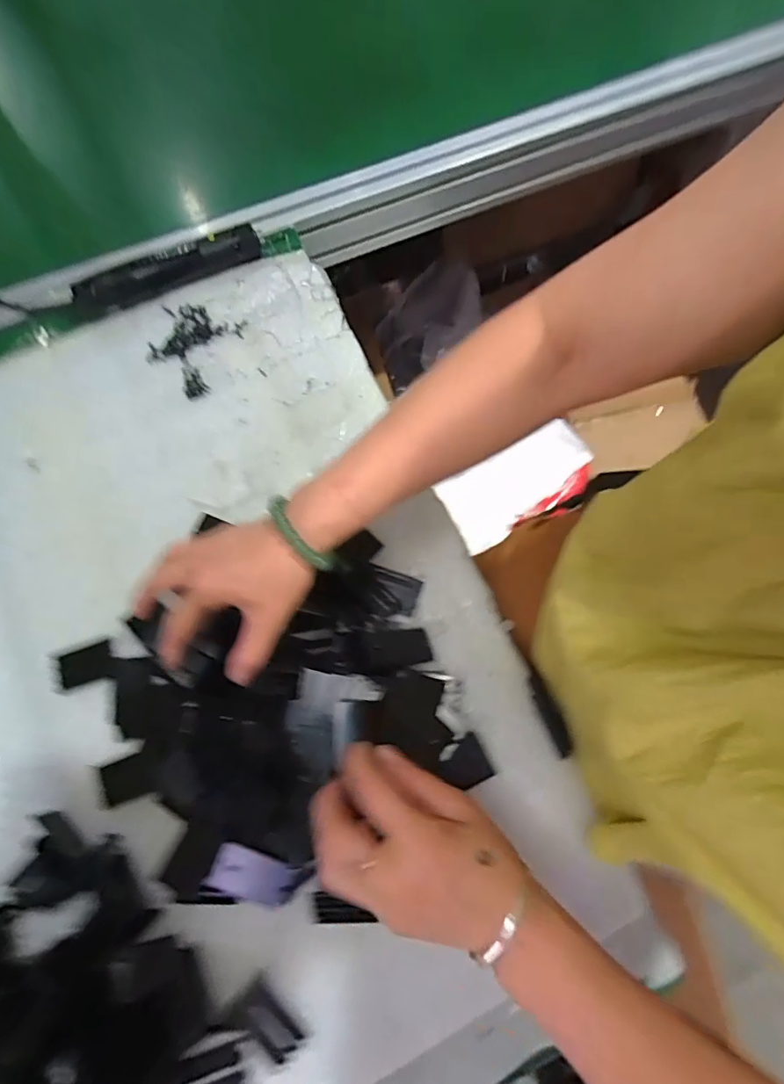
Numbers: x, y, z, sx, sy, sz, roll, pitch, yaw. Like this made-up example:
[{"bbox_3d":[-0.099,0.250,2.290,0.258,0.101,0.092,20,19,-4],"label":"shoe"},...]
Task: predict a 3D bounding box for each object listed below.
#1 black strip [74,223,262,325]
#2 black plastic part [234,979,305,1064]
[{"bbox_3d":[-0.234,-0.285,0.546,0.196,0.015,0.036,-26,119,-8],"label":"black strip"},{"bbox_3d":[-0.092,0.358,0.389,0.049,0.005,0.027,40,77,9],"label":"black plastic part"}]

